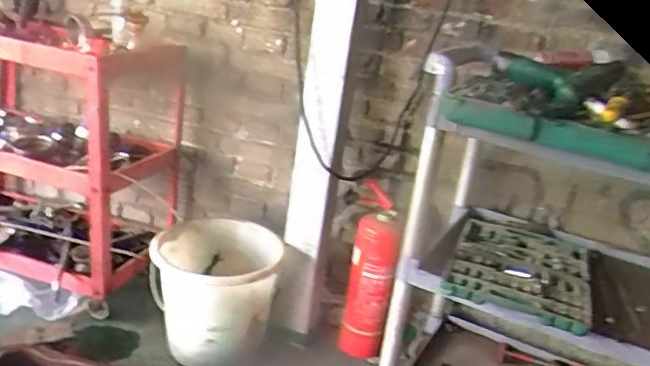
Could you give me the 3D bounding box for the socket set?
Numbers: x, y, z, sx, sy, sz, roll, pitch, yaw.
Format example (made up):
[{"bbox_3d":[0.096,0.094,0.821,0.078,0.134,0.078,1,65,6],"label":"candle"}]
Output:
[{"bbox_3d":[0.401,0.177,1.206,0.258,0.035,0.356,15,20,18],"label":"socket set"}]

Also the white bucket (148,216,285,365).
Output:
[{"bbox_3d":[-0.279,0.285,1.546,0.308,0.300,0.306,8,19,-3],"label":"white bucket"}]

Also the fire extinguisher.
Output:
[{"bbox_3d":[0.115,0.250,1.552,0.120,0.430,0.149,8,19,-2],"label":"fire extinguisher"}]

